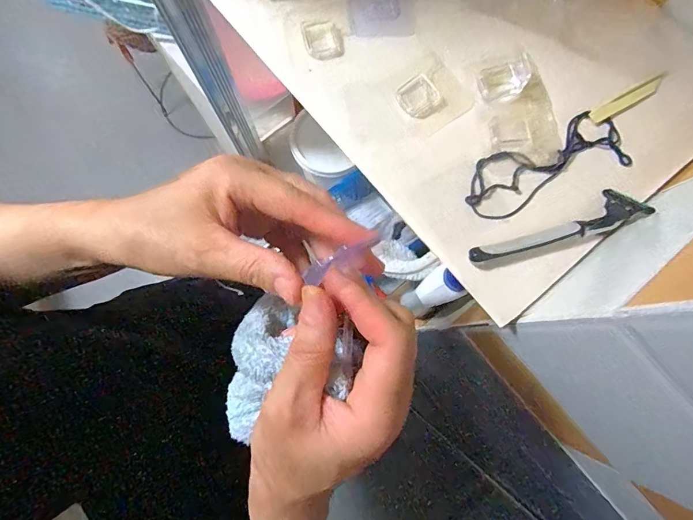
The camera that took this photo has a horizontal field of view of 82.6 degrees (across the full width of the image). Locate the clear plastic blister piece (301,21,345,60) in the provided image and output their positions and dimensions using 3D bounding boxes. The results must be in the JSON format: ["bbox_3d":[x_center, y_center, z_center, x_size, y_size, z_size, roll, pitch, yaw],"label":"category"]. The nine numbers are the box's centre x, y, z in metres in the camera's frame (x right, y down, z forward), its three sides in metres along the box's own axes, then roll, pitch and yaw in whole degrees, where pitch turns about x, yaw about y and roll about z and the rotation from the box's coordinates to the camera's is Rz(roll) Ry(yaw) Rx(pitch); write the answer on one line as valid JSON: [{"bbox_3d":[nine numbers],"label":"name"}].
[{"bbox_3d":[-0.019,-0.181,0.323,0.031,0.004,0.034,-12,79,-3],"label":"clear plastic blister piece"}]

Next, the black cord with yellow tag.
[{"bbox_3d":[0.175,-0.084,0.306,0.183,0.005,0.049,-26,80,-5],"label":"black cord with yellow tag"}]

